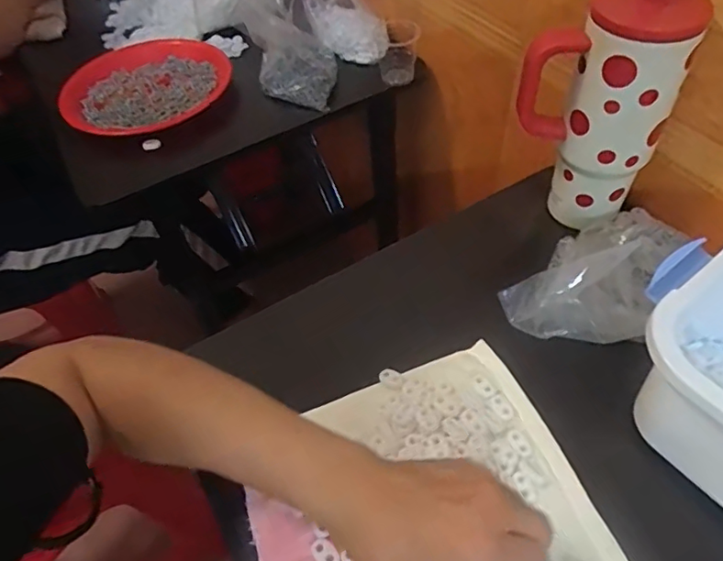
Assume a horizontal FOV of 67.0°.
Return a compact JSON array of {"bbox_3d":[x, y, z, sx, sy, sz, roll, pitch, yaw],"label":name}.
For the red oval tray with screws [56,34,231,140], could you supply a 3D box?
[{"bbox_3d":[-0.316,-0.294,0.798,0.231,0.022,0.266,-21,53,-11],"label":"red oval tray with screws"}]

